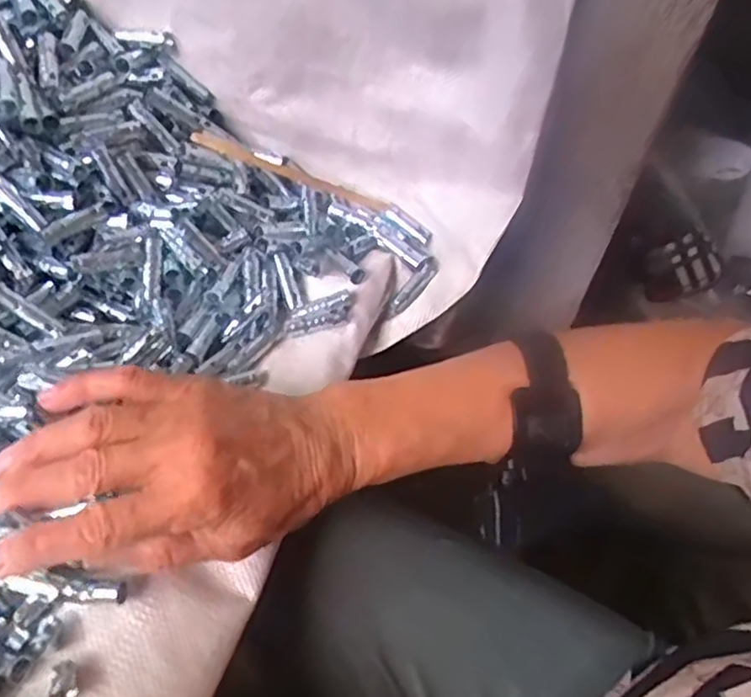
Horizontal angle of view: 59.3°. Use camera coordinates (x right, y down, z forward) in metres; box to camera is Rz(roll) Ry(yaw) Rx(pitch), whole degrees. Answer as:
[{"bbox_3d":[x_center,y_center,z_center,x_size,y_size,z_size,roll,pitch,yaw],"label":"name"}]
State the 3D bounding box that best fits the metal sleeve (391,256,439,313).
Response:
[{"bbox_3d":[0.028,-0.045,0.451,0.012,0.013,0.050,35,77,22],"label":"metal sleeve"}]

